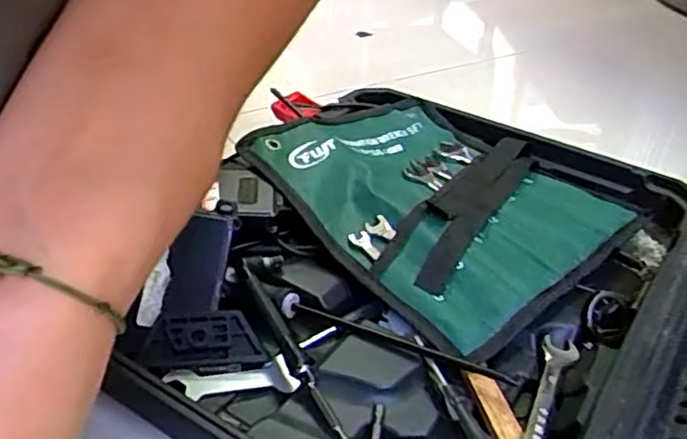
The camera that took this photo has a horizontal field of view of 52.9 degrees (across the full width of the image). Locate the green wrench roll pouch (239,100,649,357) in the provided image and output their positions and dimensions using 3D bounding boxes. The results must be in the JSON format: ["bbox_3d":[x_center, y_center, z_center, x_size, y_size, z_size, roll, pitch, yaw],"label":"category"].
[{"bbox_3d":[0.069,-0.020,0.529,0.202,0.032,0.250,-26,45,-36],"label":"green wrench roll pouch"}]

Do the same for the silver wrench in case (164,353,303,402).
[{"bbox_3d":[-0.069,0.099,0.427,0.078,0.013,0.021,-3,36,-11],"label":"silver wrench in case"}]

